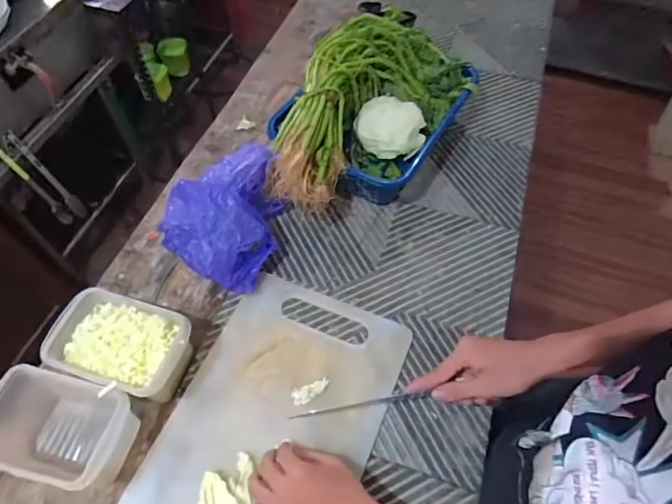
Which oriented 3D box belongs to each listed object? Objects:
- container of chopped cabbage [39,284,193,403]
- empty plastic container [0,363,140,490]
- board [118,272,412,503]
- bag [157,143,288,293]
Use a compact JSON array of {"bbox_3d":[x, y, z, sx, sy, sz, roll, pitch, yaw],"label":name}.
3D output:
[{"bbox_3d":[-0.267,0.127,0.600,0.157,0.097,0.105,14,59,9],"label":"container of chopped cabbage"},{"bbox_3d":[-0.325,0.210,0.549,0.163,0.104,0.103,12,58,8],"label":"empty plastic container"},{"bbox_3d":[-0.084,0.225,0.584,0.248,0.014,0.397,20,60,13],"label":"board"},{"bbox_3d":[-0.158,-0.064,0.688,0.146,0.149,0.212,18,59,12],"label":"bag"}]

